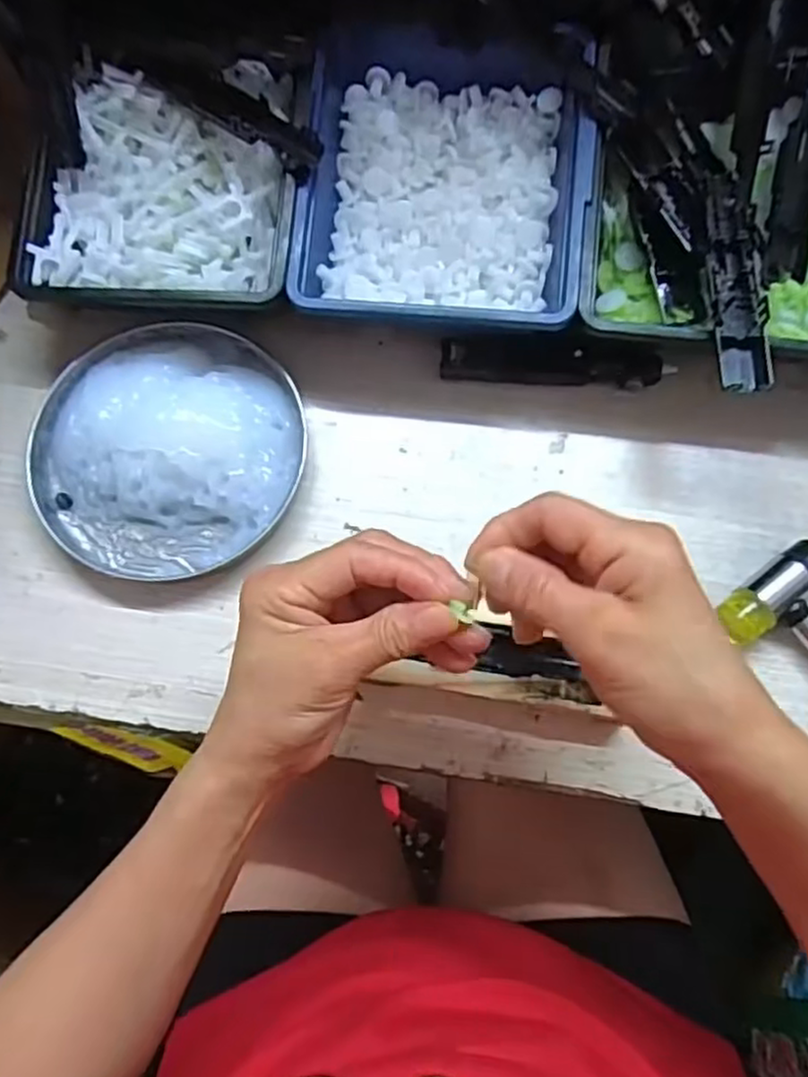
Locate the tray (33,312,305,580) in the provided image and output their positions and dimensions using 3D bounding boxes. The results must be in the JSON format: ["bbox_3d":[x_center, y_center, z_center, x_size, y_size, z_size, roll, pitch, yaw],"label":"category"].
[{"bbox_3d":[-0.128,-0.051,0.383,0.139,0.031,0.139,0,75,1],"label":"tray"}]

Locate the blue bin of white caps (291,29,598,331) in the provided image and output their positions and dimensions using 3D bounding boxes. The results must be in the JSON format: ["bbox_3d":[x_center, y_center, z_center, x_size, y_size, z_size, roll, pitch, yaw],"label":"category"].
[{"bbox_3d":[0.022,-0.190,0.380,0.147,0.044,0.172,6,75,3],"label":"blue bin of white caps"}]

